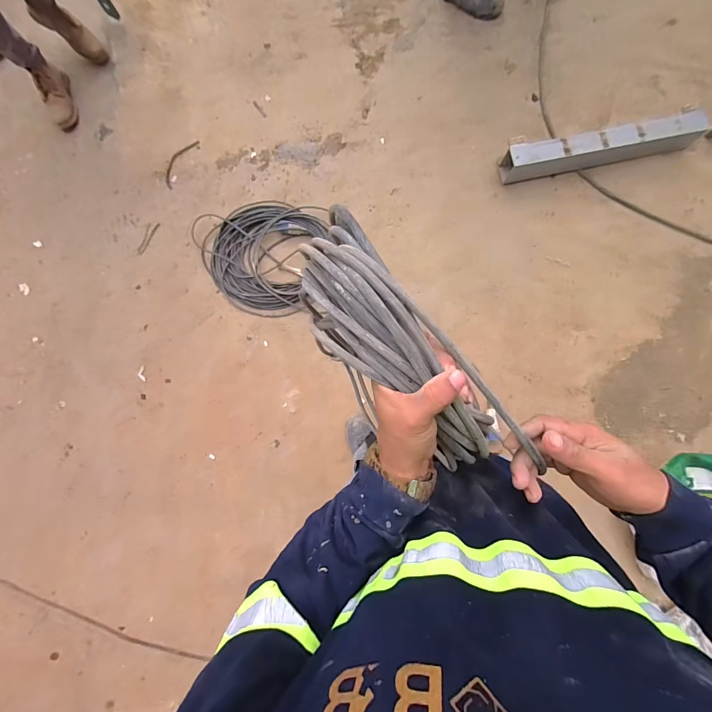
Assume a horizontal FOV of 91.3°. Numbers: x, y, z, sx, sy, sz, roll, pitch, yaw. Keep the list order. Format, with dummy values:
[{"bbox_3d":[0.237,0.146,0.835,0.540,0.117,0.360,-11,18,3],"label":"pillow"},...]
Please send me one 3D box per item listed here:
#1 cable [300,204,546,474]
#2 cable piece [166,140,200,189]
[{"bbox_3d":[0.029,-0.009,0.312,0.097,0.075,0.259,-39,84,0],"label":"cable"},{"bbox_3d":[-0.781,-0.855,1.533,0.082,0.019,0.243,29,88,4],"label":"cable piece"}]

